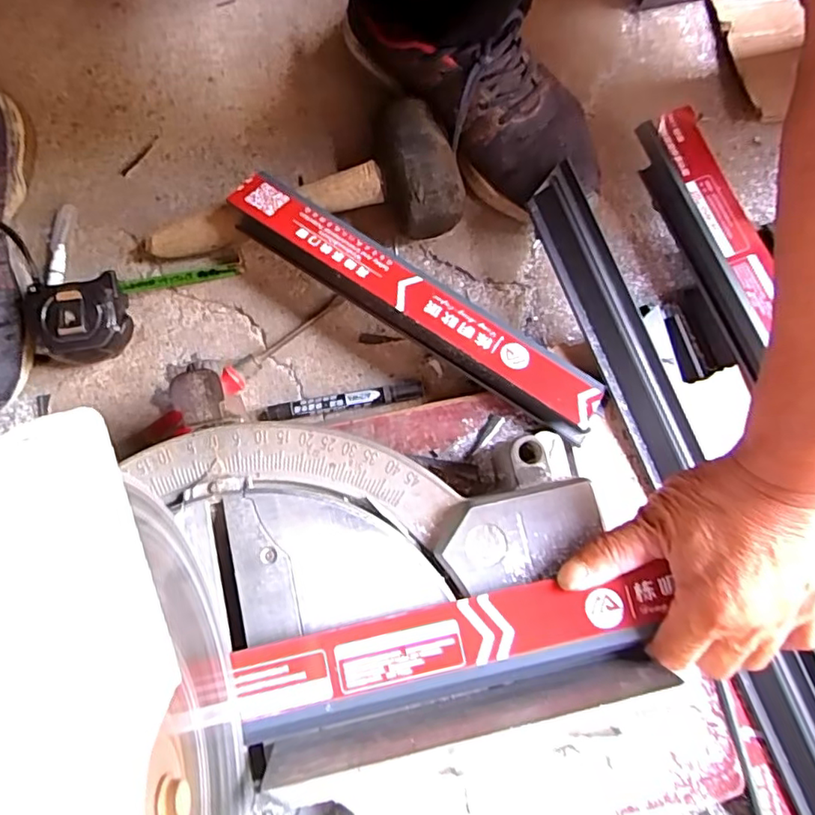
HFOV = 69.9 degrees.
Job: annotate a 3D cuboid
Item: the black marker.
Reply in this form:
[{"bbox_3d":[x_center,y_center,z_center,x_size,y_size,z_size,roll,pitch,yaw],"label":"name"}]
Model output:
[{"bbox_3d":[-0.056,-0.004,0.483,0.135,0.020,0.018,-10,78,-3],"label":"black marker"}]

